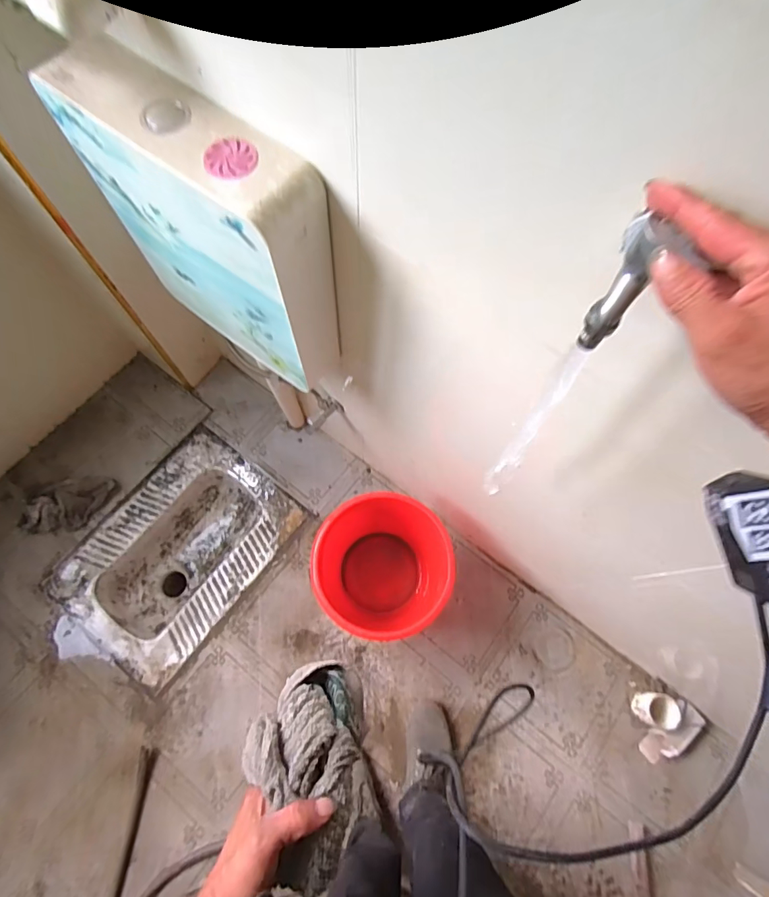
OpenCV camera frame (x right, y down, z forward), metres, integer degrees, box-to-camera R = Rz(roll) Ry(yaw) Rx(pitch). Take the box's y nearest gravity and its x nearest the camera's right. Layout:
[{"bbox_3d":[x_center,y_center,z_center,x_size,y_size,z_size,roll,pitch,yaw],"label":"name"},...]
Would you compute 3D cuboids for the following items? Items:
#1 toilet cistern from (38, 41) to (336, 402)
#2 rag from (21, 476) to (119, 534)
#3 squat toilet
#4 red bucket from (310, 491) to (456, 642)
[{"bbox_3d":[-0.246,-0.299,0.684,0.373,0.369,0.105,37,70,9],"label":"toilet cistern"},{"bbox_3d":[-0.842,0.149,1.241,0.232,0.051,0.140,-8,70,-4],"label":"rag"},{"bbox_3d":[-0.551,0.295,1.294,0.424,0.174,0.588,38,70,9],"label":"squat toilet"},{"bbox_3d":[-0.005,0.287,1.103,0.293,0.253,0.261,-11,70,-10],"label":"red bucket"}]

